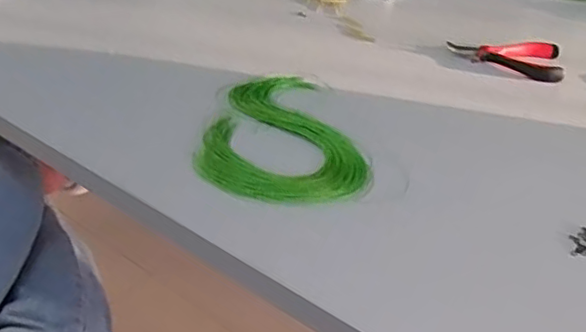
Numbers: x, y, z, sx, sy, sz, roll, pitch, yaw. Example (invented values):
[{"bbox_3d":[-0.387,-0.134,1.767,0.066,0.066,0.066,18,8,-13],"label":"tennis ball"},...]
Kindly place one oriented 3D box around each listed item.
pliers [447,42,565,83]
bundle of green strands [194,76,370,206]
[{"bbox_3d":[0.224,-0.118,0.659,0.115,0.012,0.064,11,36,10],"label":"pliers"},{"bbox_3d":[-0.017,-0.029,0.515,0.127,0.020,0.180,-5,36,-12],"label":"bundle of green strands"}]

